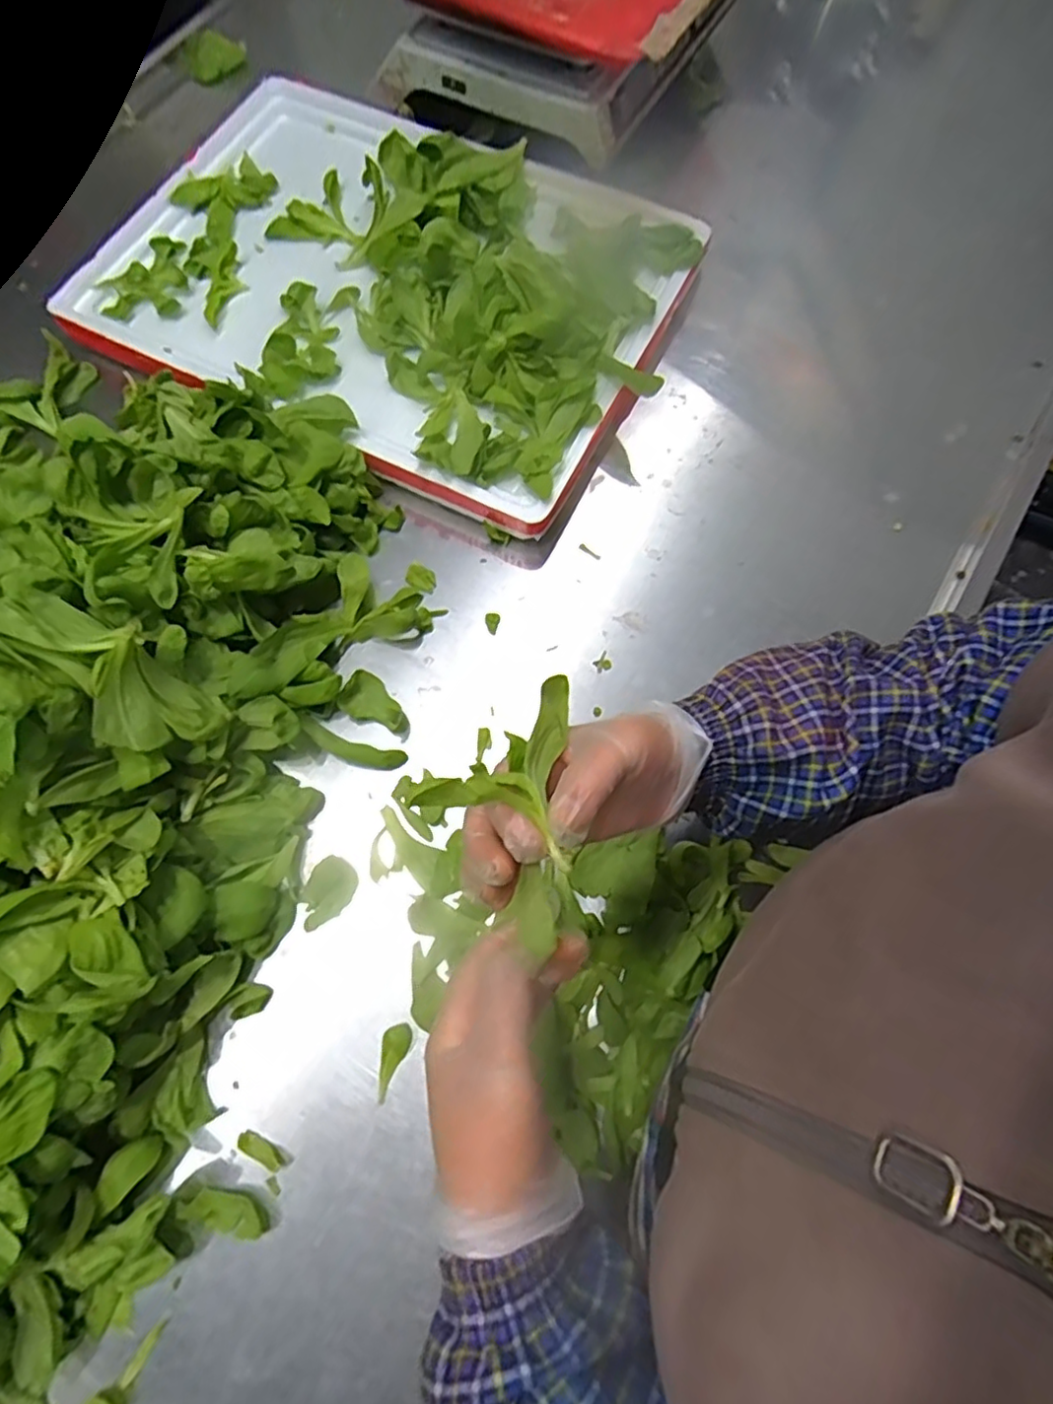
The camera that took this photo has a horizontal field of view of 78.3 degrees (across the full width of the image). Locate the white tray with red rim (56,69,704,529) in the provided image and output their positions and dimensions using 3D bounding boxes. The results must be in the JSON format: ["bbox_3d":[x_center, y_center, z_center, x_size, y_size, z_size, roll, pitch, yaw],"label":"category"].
[{"bbox_3d":[-0.128,-0.425,0.625,0.554,0.073,0.422,29,75,10],"label":"white tray with red rim"}]

